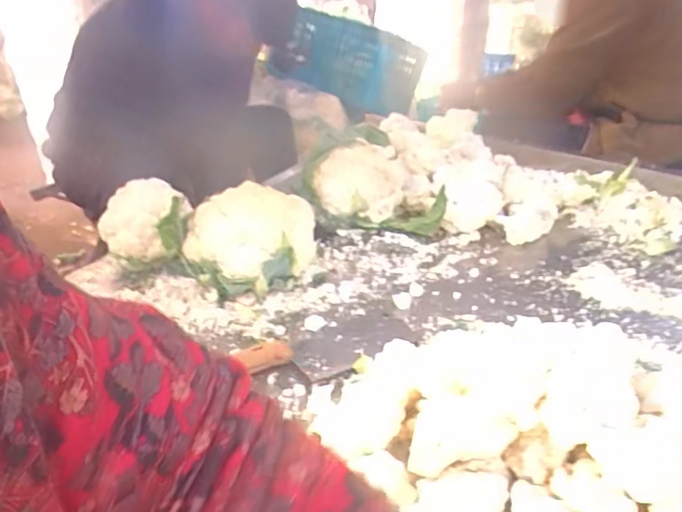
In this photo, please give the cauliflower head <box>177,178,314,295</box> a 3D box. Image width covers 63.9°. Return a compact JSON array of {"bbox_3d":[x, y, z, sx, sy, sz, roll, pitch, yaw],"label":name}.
[{"bbox_3d":[-0.137,-0.013,0.826,0.155,0.148,0.140,21,37,32],"label":"cauliflower head"}]

